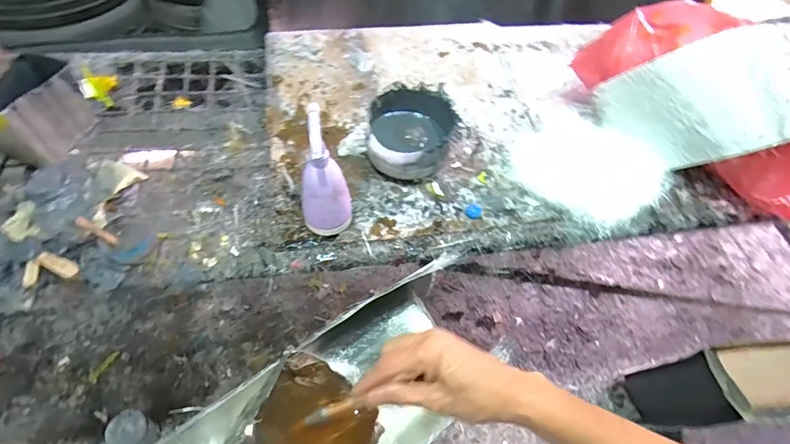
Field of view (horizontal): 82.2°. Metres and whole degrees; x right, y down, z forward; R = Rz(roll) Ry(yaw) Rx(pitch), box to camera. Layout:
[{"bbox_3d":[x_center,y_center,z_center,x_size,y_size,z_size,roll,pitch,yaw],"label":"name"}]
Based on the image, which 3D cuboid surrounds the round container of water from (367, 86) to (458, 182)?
[{"bbox_3d":[0.029,-0.171,0.888,0.159,0.096,0.178,7,57,0],"label":"round container of water"}]

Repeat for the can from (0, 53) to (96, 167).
[{"bbox_3d":[-0.661,-0.205,0.839,0.099,0.123,0.188,20,58,9],"label":"can"}]

